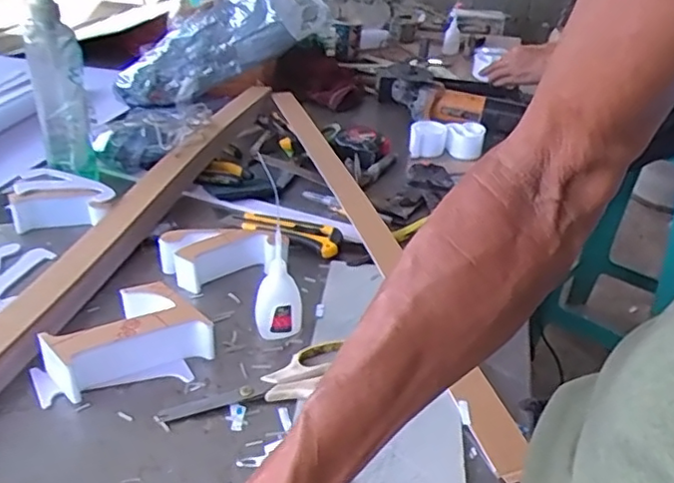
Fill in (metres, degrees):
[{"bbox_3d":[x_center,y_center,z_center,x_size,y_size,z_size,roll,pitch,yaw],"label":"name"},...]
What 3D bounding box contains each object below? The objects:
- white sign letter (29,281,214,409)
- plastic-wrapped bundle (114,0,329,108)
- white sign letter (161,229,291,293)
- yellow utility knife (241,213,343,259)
[{"bbox_3d":[-0.195,0.087,0.555,0.149,0.049,0.091,-14,34,-25],"label":"white sign letter"},{"bbox_3d":[-0.224,-0.375,1.157,0.397,0.137,0.127,-28,34,1],"label":"plastic-wrapped bundle"},{"bbox_3d":[-0.131,0.013,0.693,0.122,0.042,0.065,-15,35,-26],"label":"white sign letter"},{"bbox_3d":[-0.059,-0.015,0.766,0.135,0.016,0.046,15,33,21],"label":"yellow utility knife"}]

